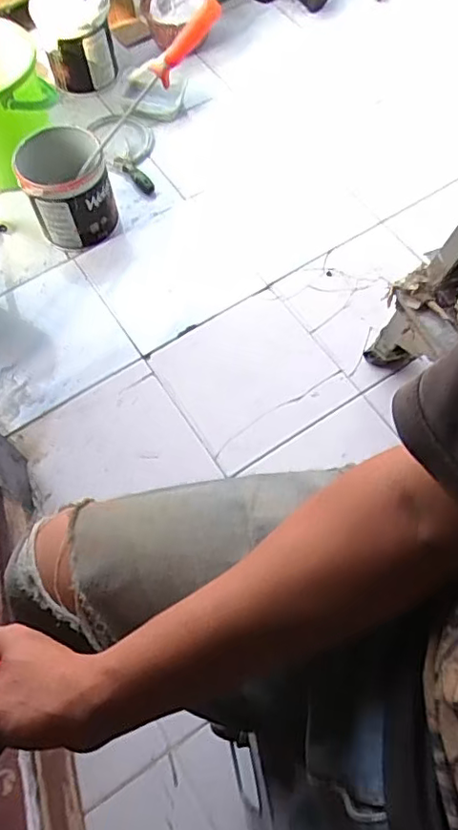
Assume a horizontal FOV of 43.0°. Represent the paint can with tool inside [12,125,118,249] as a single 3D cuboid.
[{"bbox_3d":[-0.332,-0.463,1.210,0.166,0.191,0.152,0,65,1],"label":"paint can with tool inside"}]

